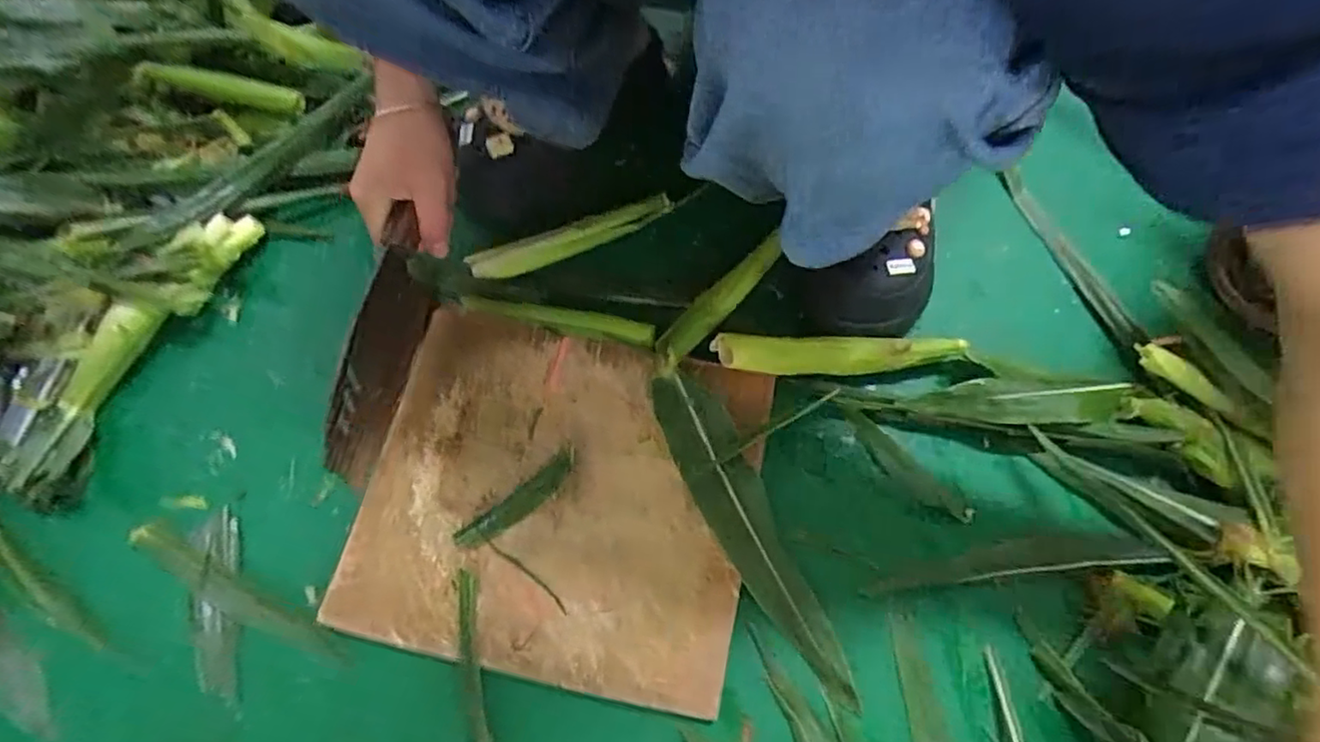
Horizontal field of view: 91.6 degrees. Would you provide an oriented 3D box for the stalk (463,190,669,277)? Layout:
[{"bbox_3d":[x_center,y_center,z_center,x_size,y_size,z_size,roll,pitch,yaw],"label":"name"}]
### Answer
[{"bbox_3d":[-0.079,-0.119,0.588,0.190,0.023,0.031,-19,71,-7],"label":"stalk"}]

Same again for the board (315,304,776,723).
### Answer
[{"bbox_3d":[-0.078,0.094,0.501,0.294,0.012,0.262,12,70,4],"label":"board"}]

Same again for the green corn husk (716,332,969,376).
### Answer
[{"bbox_3d":[0.143,-0.011,0.525,0.194,0.031,0.032,3,70,1],"label":"green corn husk"}]

